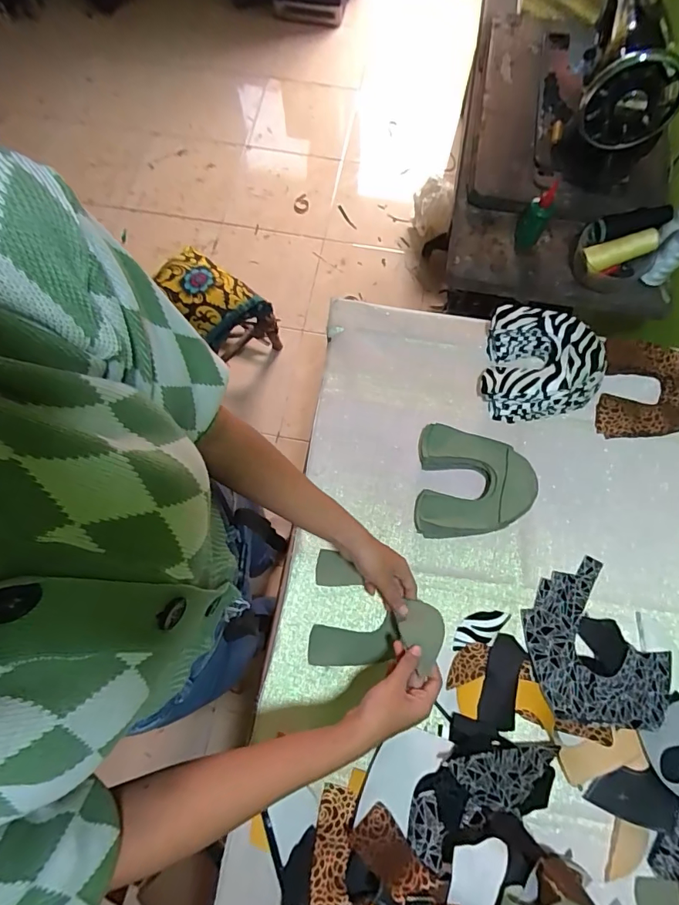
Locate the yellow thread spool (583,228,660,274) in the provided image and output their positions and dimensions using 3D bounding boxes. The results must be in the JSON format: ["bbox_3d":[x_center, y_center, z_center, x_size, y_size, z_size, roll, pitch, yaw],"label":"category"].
[{"bbox_3d":[0.467,-0.335,0.753,0.112,0.034,0.036,-15,72,13],"label":"yellow thread spool"}]

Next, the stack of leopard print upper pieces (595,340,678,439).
[{"bbox_3d":[0.493,-0.099,0.718,0.153,0.037,0.163,10,73,3],"label":"stack of leopard print upper pieces"}]

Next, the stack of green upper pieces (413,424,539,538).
[{"bbox_3d":[0.198,0.046,0.674,0.162,0.044,0.160,7,72,2],"label":"stack of green upper pieces"}]

